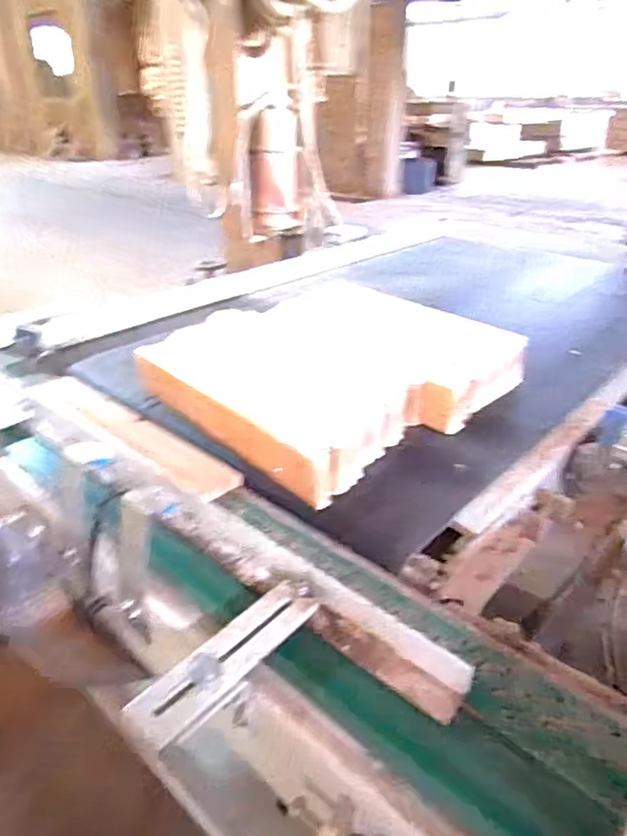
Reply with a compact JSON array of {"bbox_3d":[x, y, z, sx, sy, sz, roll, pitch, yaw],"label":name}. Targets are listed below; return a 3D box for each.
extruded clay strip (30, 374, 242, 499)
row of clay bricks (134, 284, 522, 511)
[{"bbox_3d":[-0.303,0.018,0.945,0.480,0.018,0.084,23,35,36],"label":"extruded clay strip"},{"bbox_3d":[0.036,-0.096,1.061,0.537,0.093,0.493,-23,37,-36],"label":"row of clay bricks"}]

